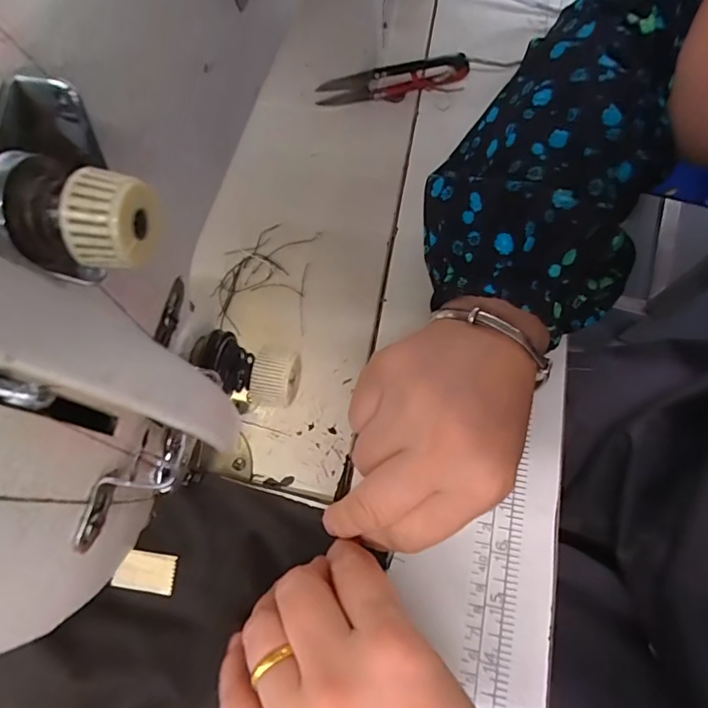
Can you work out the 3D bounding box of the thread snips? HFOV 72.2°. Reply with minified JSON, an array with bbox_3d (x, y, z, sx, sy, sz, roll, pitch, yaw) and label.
[{"bbox_3d":[0.027,-0.188,0.335,0.104,0.024,0.011,-16,71,-2],"label":"thread snips"}]

